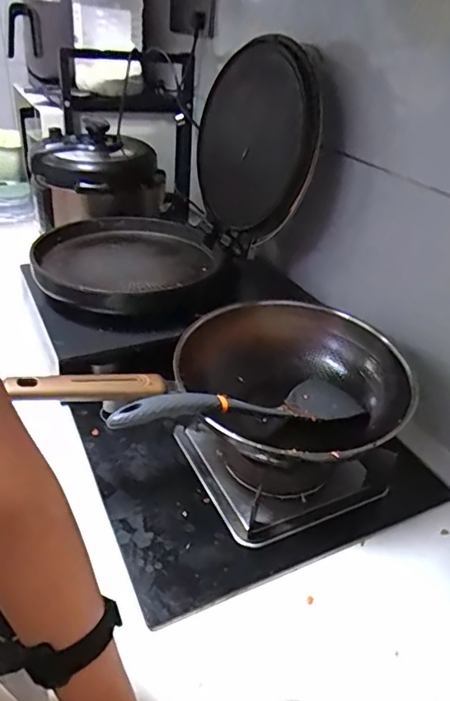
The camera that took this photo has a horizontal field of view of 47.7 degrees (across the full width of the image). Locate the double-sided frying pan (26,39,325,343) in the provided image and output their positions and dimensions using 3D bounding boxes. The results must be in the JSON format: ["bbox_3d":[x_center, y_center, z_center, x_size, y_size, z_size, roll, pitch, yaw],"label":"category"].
[{"bbox_3d":[-0.118,-0.296,0.867,0.415,0.381,0.352,-11,37,-22],"label":"double-sided frying pan"}]

